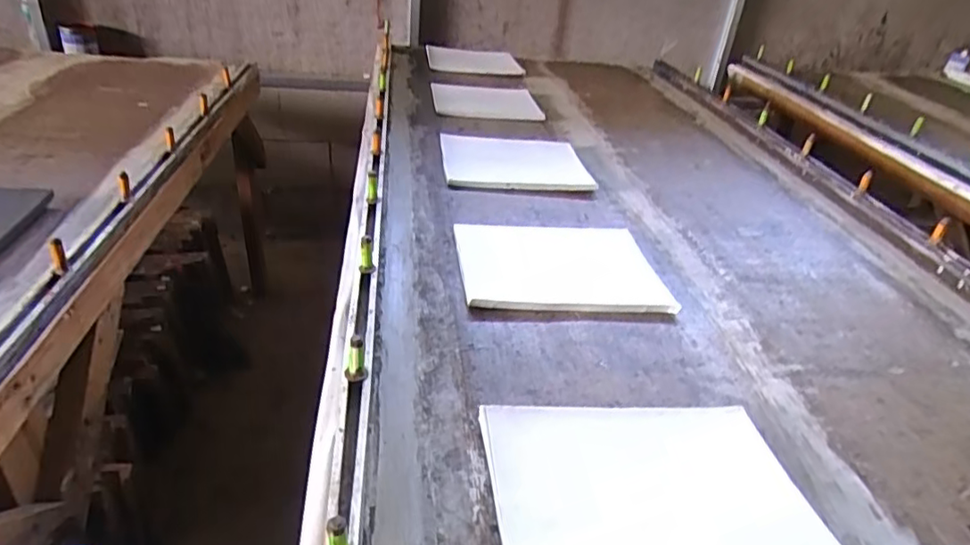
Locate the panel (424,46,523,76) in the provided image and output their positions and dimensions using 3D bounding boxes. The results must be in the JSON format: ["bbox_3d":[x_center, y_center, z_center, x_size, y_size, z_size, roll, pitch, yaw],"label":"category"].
[{"bbox_3d":[-0.032,-0.654,1.860,0.280,0.020,0.322,1,32,-8],"label":"panel"}]

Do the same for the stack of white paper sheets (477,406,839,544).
[{"bbox_3d":[0.143,0.197,0.521,0.269,0.022,0.208,0,32,-9],"label":"stack of white paper sheets"}]

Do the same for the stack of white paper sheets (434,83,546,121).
[{"bbox_3d":[0.000,-0.424,1.496,0.249,0.010,0.271,-1,32,-10],"label":"stack of white paper sheets"}]

